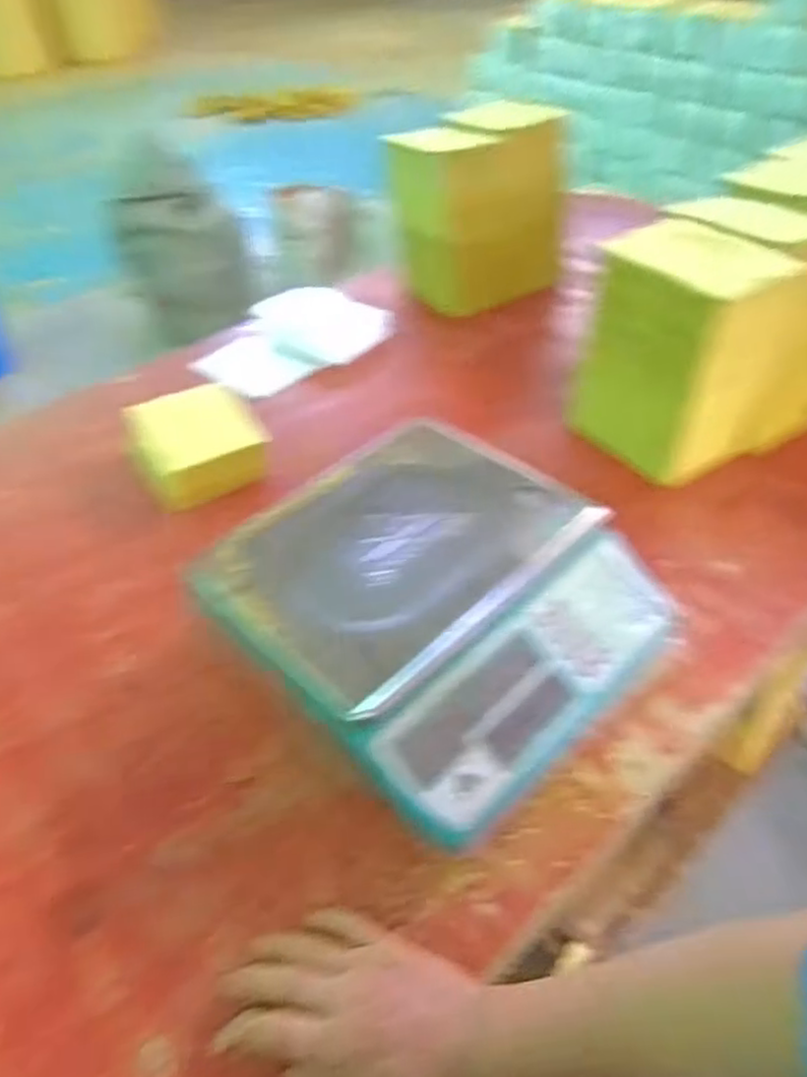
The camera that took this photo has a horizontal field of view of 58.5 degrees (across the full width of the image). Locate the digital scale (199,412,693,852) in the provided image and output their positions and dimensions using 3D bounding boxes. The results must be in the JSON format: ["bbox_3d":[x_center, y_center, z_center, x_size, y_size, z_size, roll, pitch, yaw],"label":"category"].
[{"bbox_3d":[0.026,0.057,0.628,0.312,0.113,0.318,-36,53,-29],"label":"digital scale"}]

